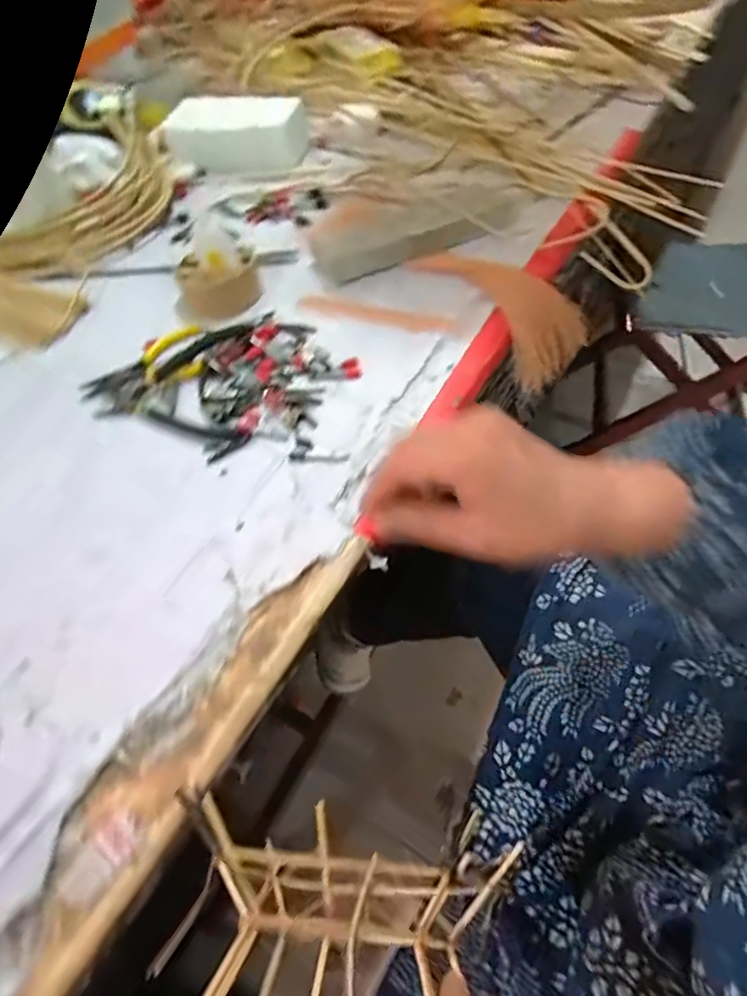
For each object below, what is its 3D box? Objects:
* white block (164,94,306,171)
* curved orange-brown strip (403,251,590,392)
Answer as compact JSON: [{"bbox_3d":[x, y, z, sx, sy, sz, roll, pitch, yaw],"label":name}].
[{"bbox_3d":[-0.189,-0.503,0.788,0.201,0.062,0.079,7,54,11],"label":"white block"},{"bbox_3d":[0.122,-0.201,0.571,0.193,0.053,0.105,41,65,10],"label":"curved orange-brown strip"}]

